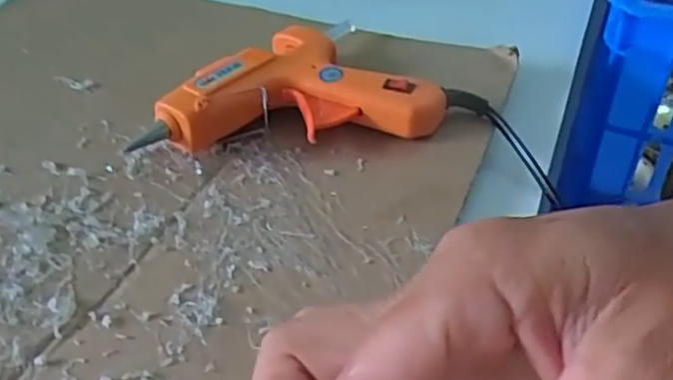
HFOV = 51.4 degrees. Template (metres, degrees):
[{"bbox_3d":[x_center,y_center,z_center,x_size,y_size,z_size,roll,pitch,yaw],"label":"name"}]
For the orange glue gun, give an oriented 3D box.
[{"bbox_3d":[-0.022,-0.057,0.380,0.148,0.030,0.088,-4,40,1],"label":"orange glue gun"}]

